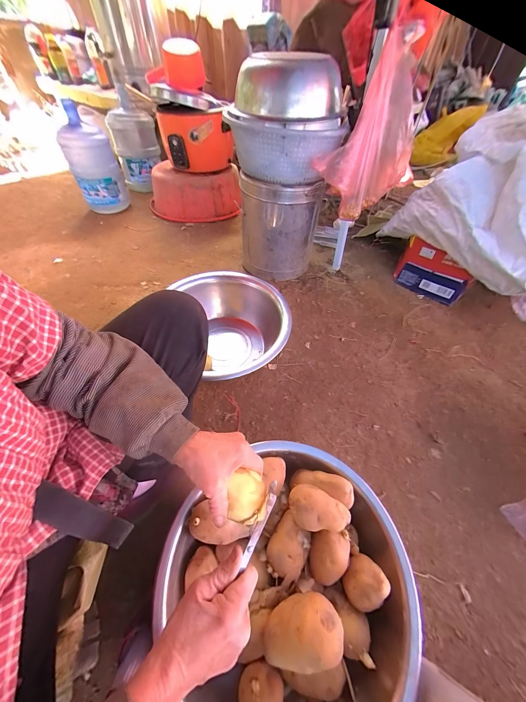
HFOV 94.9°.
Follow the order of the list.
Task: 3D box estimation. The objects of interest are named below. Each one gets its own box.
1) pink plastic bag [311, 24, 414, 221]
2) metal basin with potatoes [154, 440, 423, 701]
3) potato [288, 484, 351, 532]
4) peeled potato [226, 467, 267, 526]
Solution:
[{"bbox_3d":[0.278,-0.559,0.661,0.247,0.336,0.107,0,50,-2],"label":"pink plastic bag"},{"bbox_3d":[0.044,0.359,0.392,0.373,0.125,0.355,1,49,-1],"label":"metal basin with potatoes"},{"bbox_3d":[0.092,0.269,0.407,0.096,0.043,0.058,22,52,16],"label":"potato"},{"bbox_3d":[-0.019,0.184,0.305,0.045,0.045,0.050,0,51,-3],"label":"peeled potato"}]

